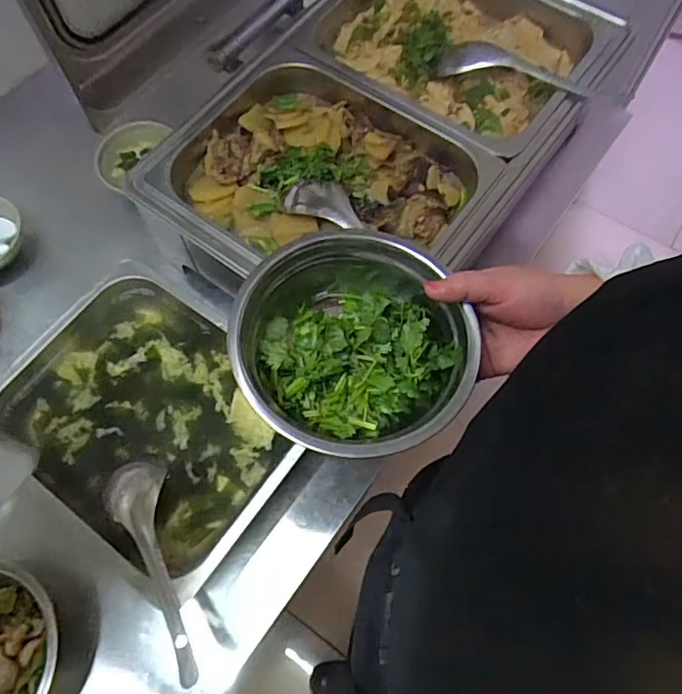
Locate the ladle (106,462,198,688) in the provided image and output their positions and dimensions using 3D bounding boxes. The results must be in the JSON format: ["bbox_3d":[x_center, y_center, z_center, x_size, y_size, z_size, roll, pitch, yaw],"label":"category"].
[{"bbox_3d":[-0.178,0.209,0.541,0.058,0.040,0.225,-26,54,-10],"label":"ladle"}]

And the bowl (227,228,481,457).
[{"bbox_3d":[0.008,0.001,0.400,0.159,0.061,0.160,0,66,0],"label":"bowl"}]

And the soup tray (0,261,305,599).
[{"bbox_3d":[-0.211,0.078,0.617,0.313,0.056,0.259,36,71,15],"label":"soup tray"}]

